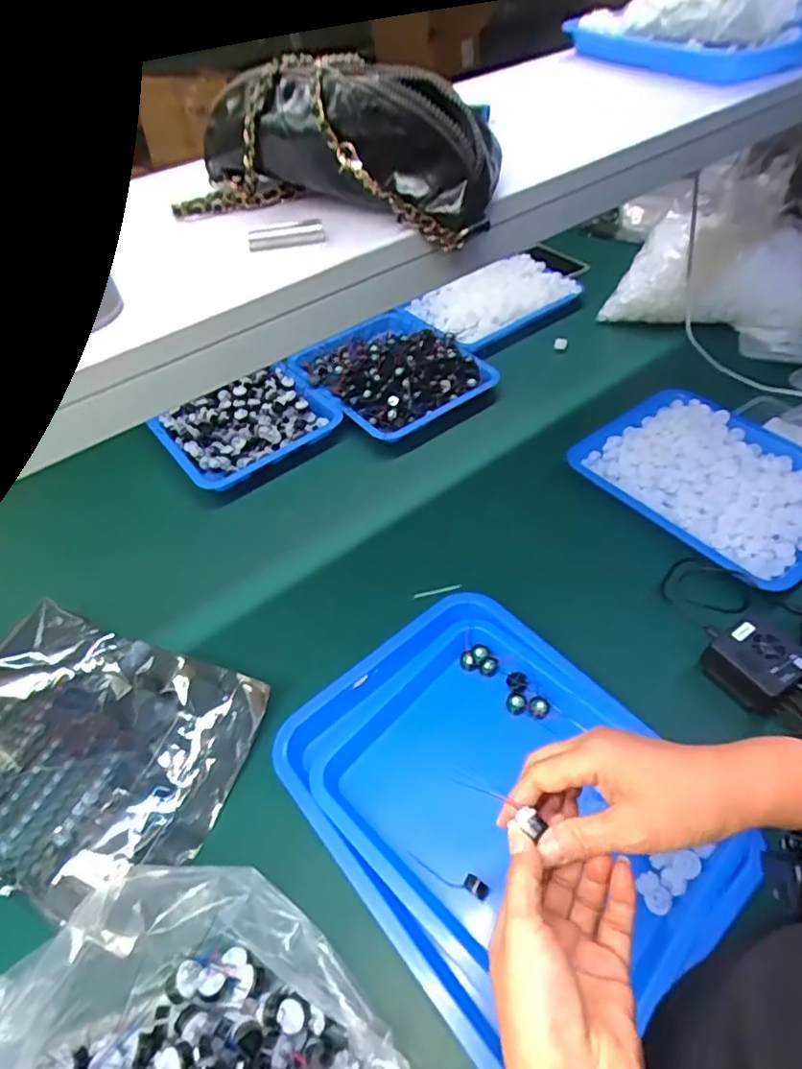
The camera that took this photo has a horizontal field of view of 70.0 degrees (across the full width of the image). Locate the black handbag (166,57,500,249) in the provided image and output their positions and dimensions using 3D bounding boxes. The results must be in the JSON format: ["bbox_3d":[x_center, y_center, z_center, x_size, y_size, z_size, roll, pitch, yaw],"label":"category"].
[{"bbox_3d":[-0.050,-0.273,0.403,0.225,0.092,0.062,15,52,17],"label":"black handbag"}]

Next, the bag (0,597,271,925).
[{"bbox_3d":[-0.340,0.218,0.598,0.343,0.055,0.251,14,52,17],"label":"bag"}]

